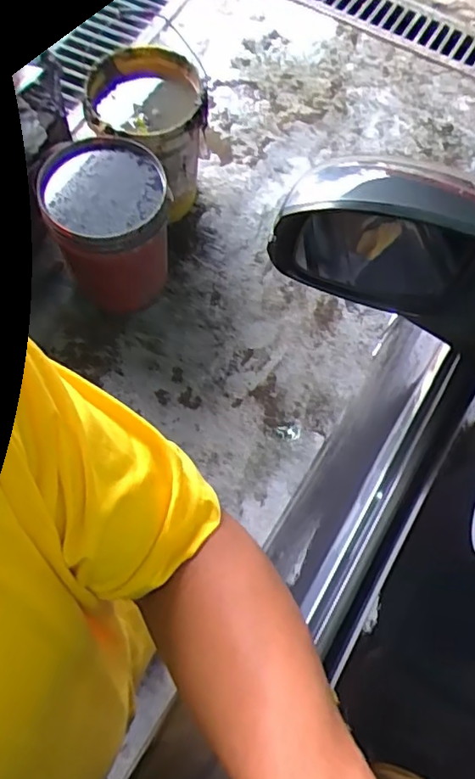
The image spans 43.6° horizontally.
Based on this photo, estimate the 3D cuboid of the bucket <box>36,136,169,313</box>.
[{"bbox_3d":[-0.326,-0.422,1.558,0.306,0.302,0.361,-4,68,-5],"label":"bucket"}]

